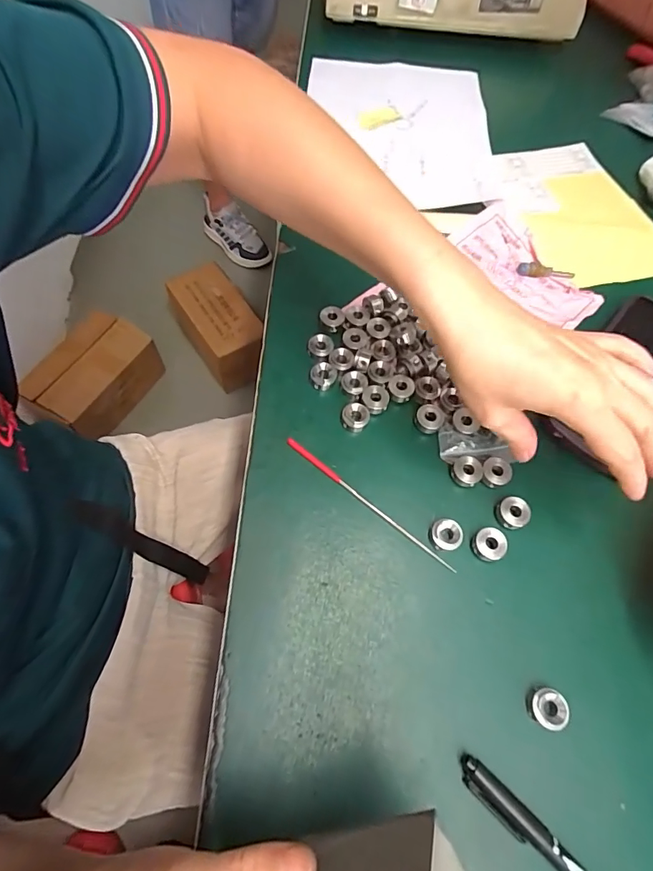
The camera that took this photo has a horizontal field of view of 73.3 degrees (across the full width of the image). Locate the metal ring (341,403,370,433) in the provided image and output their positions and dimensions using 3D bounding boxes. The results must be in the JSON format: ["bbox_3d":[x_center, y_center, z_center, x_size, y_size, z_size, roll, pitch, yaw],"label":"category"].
[{"bbox_3d":[0.020,-0.011,0.315,0.019,0.010,0.021,10,63,3],"label":"metal ring"}]

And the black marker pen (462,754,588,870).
[{"bbox_3d":[0.121,0.214,0.209,0.136,0.008,0.014,41,69,16],"label":"black marker pen"}]

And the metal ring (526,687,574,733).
[{"bbox_3d":[0.122,0.149,0.240,0.018,0.014,0.019,1,63,-2],"label":"metal ring"}]

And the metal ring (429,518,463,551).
[{"bbox_3d":[0.076,0.063,0.281,0.018,0.009,0.019,1,63,-2],"label":"metal ring"}]

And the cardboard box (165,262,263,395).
[{"bbox_3d":[-0.278,-0.277,1.148,0.158,0.162,0.294,-29,69,-16],"label":"cardboard box"}]

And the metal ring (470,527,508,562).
[{"bbox_3d":[0.103,0.069,0.279,0.018,0.013,0.019,1,63,-2],"label":"metal ring"}]

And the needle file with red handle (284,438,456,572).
[{"bbox_3d":[0.027,0.043,0.291,0.136,0.005,0.005,36,67,15],"label":"needle file with red handle"}]

